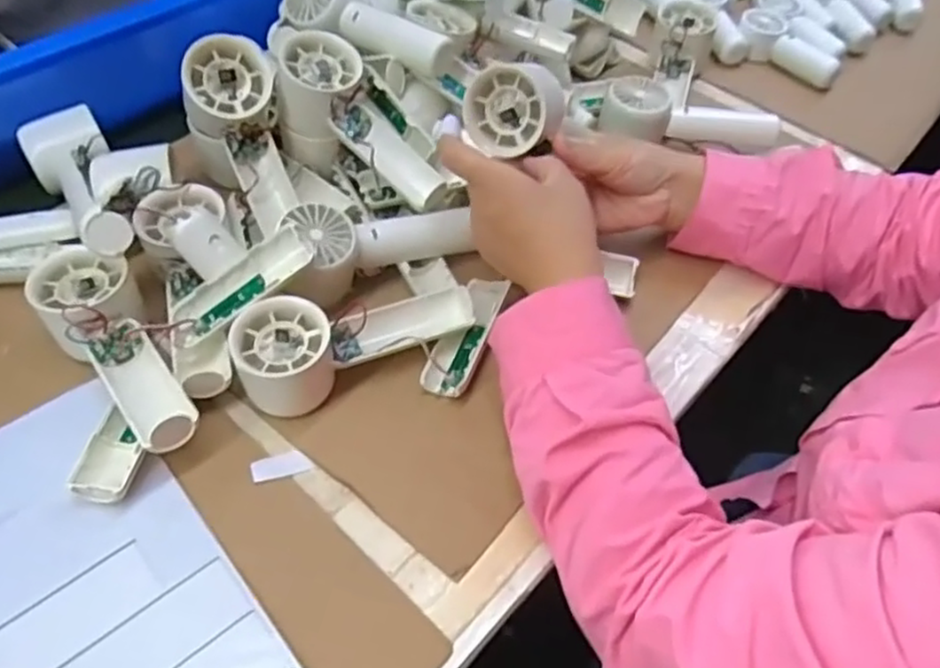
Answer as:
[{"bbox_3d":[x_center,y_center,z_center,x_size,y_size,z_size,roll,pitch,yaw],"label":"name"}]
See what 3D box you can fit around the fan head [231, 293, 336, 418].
[{"bbox_3d":[-0.114,0.016,0.439,0.057,0.053,0.055,-6,53,-10],"label":"fan head"}]

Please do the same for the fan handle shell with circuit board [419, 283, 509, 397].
[{"bbox_3d":[-0.002,-0.002,0.476,0.033,0.019,0.097,17,53,8],"label":"fan handle shell with circuit board"}]

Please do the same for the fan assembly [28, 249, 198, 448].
[{"bbox_3d":[-0.212,0.012,0.430,0.056,0.048,0.158,-29,60,-24],"label":"fan assembly"}]

